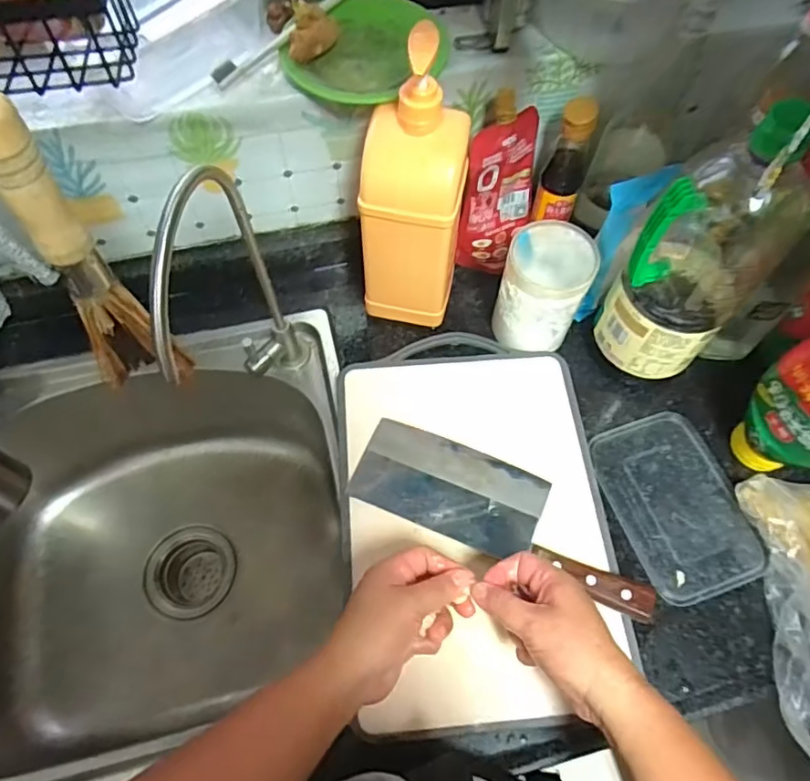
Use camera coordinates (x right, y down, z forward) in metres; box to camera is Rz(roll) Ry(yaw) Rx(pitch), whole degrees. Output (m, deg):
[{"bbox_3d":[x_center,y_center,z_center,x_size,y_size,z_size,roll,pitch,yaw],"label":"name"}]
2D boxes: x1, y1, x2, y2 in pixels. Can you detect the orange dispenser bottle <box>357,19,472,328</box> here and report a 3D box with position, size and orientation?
[{"bbox_3d":[0.008,-0.166,0.529,0.086,0.284,0.076,8,62,3],"label":"orange dispenser bottle"}]

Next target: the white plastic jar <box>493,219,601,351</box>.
[{"bbox_3d":[0.140,-0.099,0.588,0.081,0.122,0.088,0,62,-1],"label":"white plastic jar"}]

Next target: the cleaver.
[{"bbox_3d":[0.088,0.104,0.513,0.271,0.012,0.088,21,60,12],"label":"cleaver"}]

